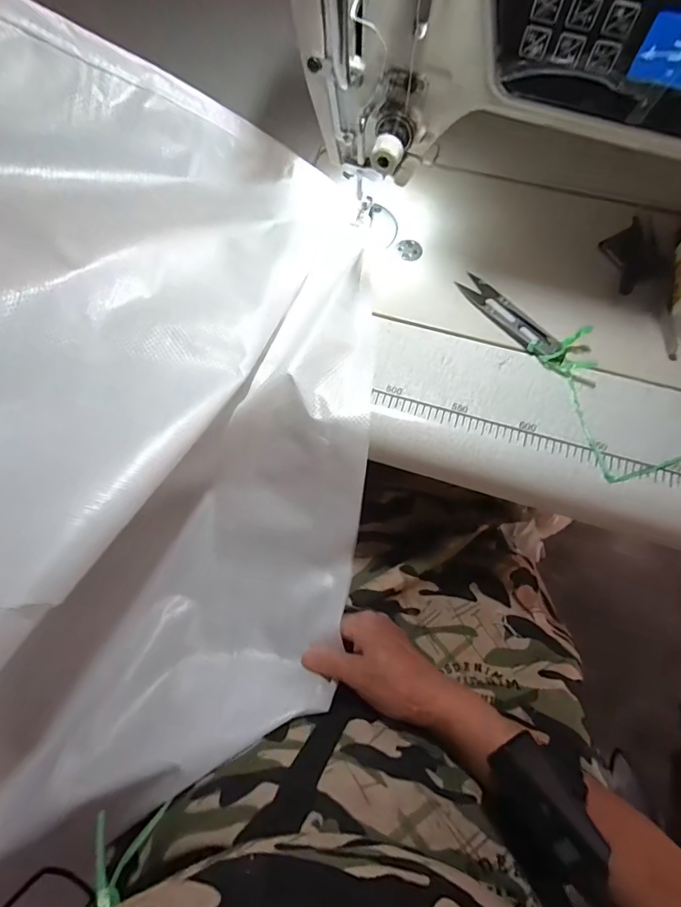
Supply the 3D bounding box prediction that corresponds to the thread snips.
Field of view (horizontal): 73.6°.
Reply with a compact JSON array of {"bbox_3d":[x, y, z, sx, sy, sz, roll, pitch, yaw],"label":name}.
[{"bbox_3d":[0.131,-0.110,0.356,0.023,0.012,0.095,-34,73,-11],"label":"thread snips"}]

